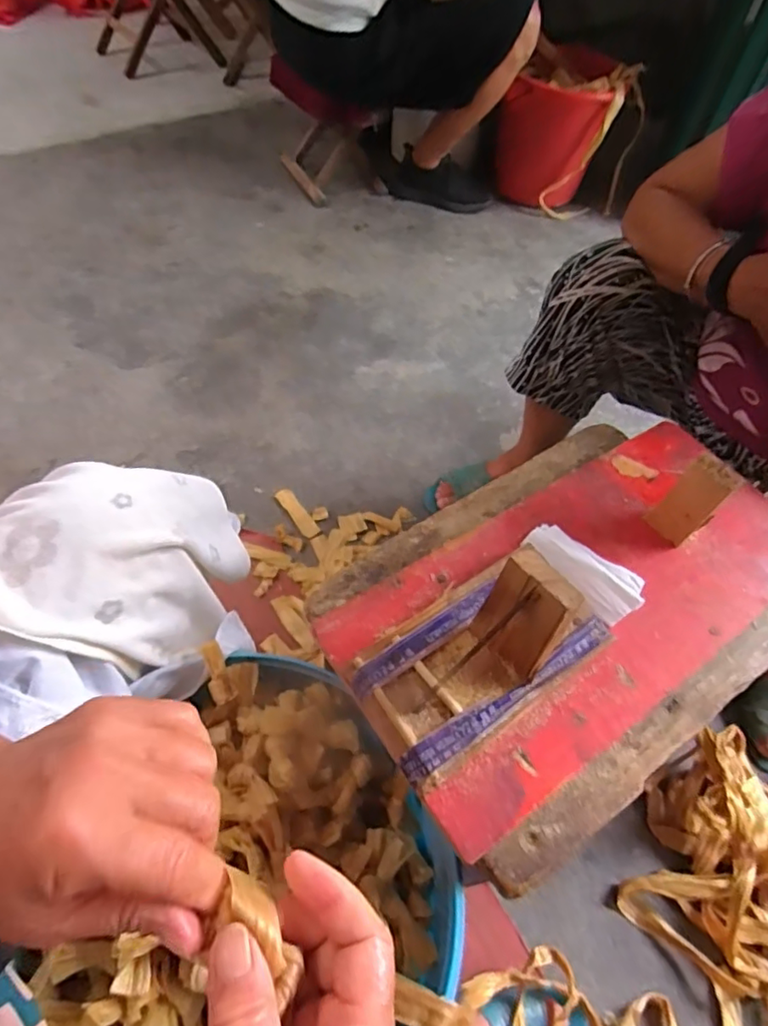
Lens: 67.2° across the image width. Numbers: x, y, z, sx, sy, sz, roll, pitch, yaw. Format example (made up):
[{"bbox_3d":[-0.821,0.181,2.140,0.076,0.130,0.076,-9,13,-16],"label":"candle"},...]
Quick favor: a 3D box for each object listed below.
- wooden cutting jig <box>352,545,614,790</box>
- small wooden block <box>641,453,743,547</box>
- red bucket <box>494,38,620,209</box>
[{"bbox_3d":[0.063,0.068,0.337,0.159,0.078,0.084,-30,63,-22],"label":"wooden cutting jig"},{"bbox_3d":[0.223,-0.008,0.422,0.016,0.073,0.035,-34,65,-24],"label":"small wooden block"},{"bbox_3d":[0.442,-1.008,1.540,0.255,0.353,0.240,17,54,8],"label":"red bucket"}]

